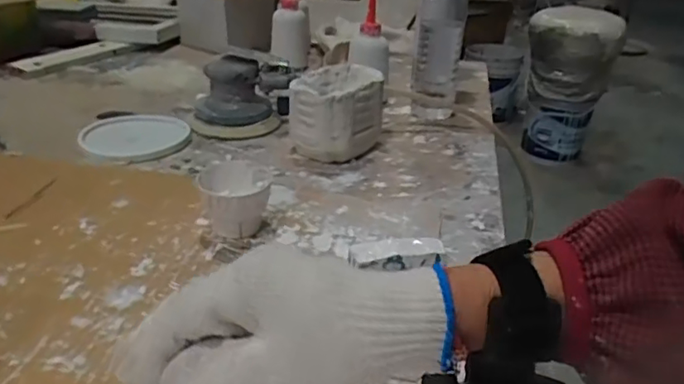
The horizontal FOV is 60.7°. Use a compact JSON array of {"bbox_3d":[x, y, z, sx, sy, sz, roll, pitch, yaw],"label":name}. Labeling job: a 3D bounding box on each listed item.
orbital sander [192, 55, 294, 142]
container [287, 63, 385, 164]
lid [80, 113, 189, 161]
[{"bbox_3d":[-0.126,-0.123,0.733,0.125,0.084,0.090,-4,28,-13],"label":"orbital sander"},{"bbox_3d":[-0.004,-0.091,0.677,0.092,0.087,0.111,8,28,9],"label":"container"},{"bbox_3d":[-0.242,-0.069,0.697,0.122,0.008,0.122,2,27,-1],"label":"lid"}]

